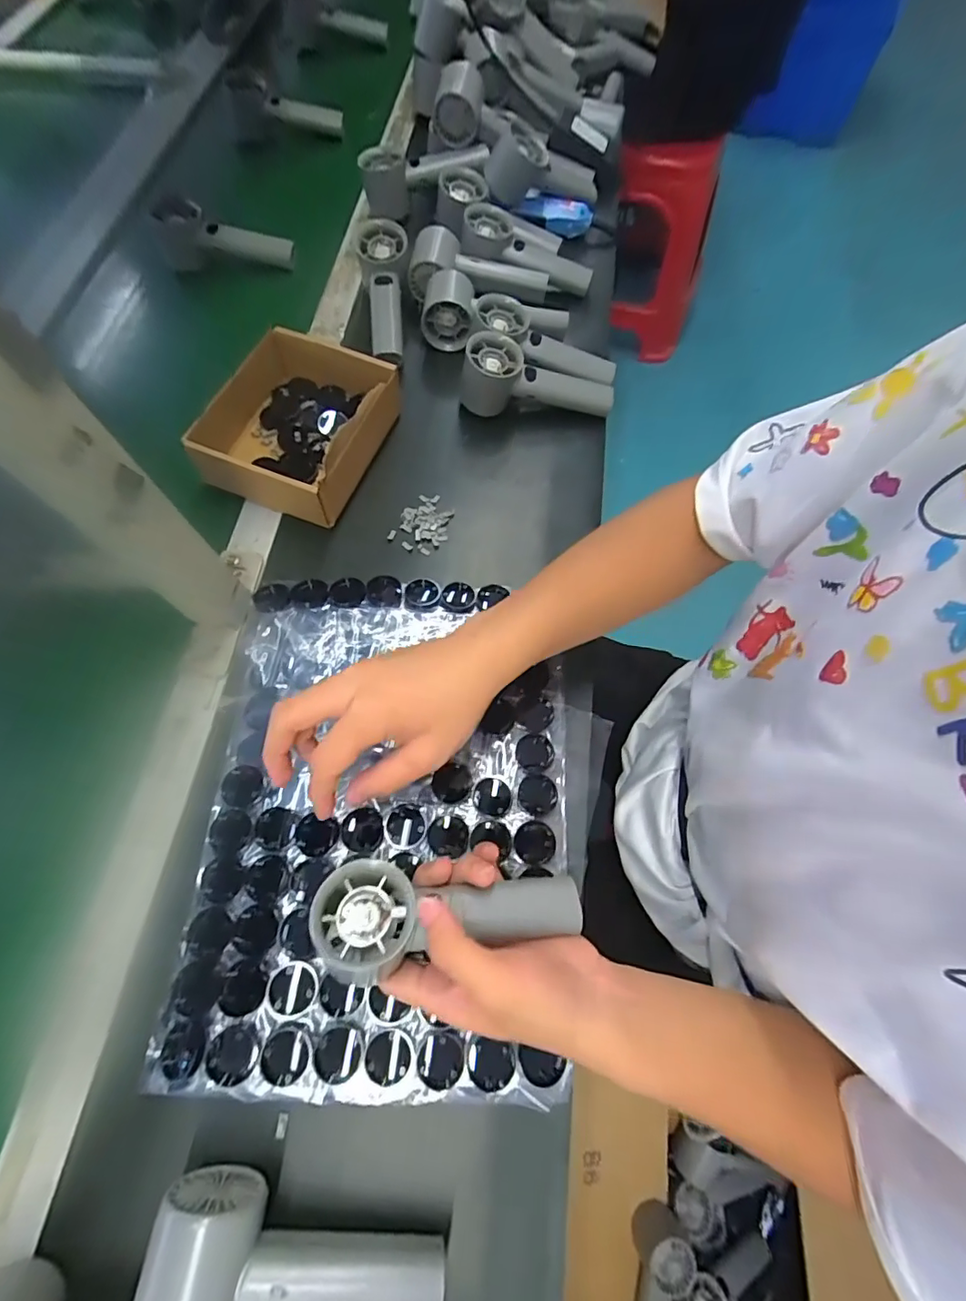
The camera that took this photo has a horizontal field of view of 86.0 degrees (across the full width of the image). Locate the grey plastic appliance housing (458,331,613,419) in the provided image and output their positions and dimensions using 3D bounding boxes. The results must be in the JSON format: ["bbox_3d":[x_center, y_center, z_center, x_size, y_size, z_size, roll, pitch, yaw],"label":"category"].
[{"bbox_3d":[0.057,-0.275,0.540,0.161,0.058,0.054,6,66,-12],"label":"grey plastic appliance housing"}]

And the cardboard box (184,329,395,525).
[{"bbox_3d":[-0.180,-0.217,0.503,0.155,0.074,0.164,18,68,8],"label":"cardboard box"}]

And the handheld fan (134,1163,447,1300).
[{"bbox_3d":[-0.101,0.338,0.284,0.156,0.056,0.058,14,67,-8],"label":"handheld fan"}]

